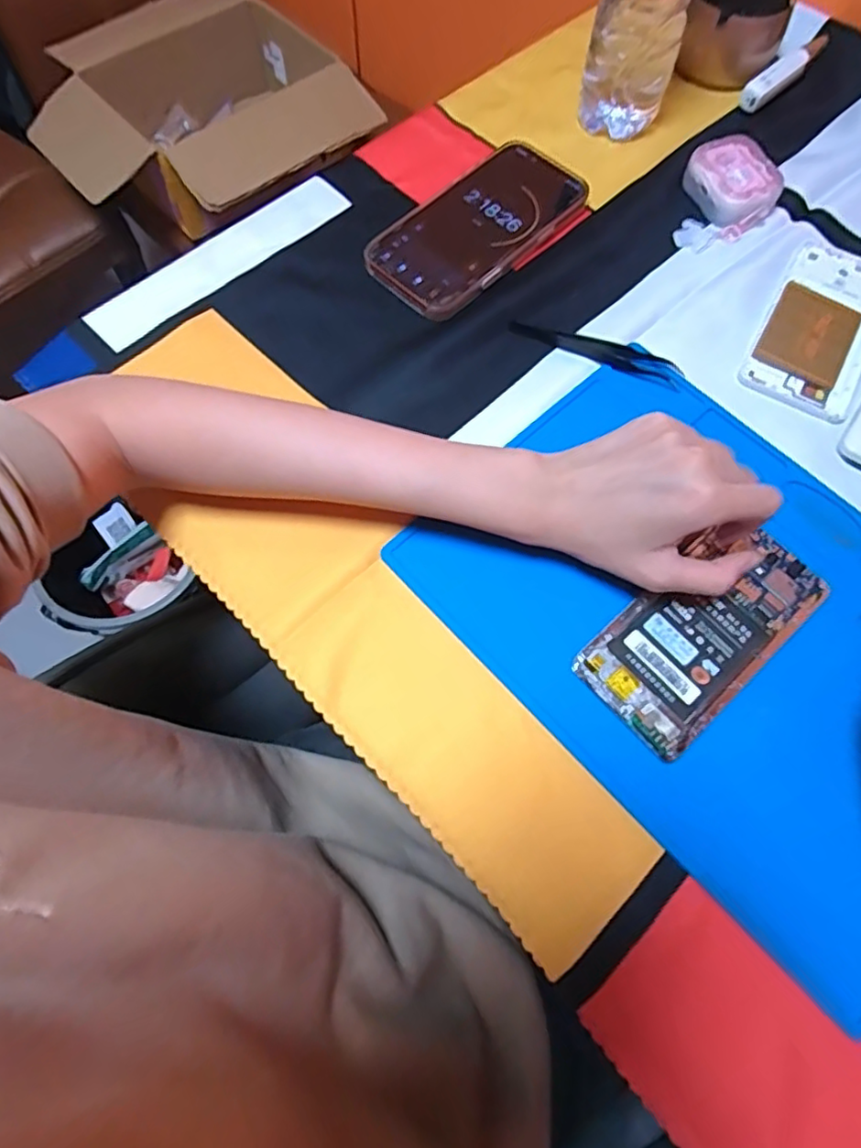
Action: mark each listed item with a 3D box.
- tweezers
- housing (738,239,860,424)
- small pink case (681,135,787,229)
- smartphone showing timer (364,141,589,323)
[{"bbox_3d":[0.109,-0.149,0.403,0.114,0.009,0.018,22,71,8],"label":"tweezers"},{"bbox_3d":[0.268,-0.171,0.413,0.069,0.004,0.151,28,72,10],"label":"housing"},{"bbox_3d":[0.223,-0.287,0.449,0.053,0.025,0.066,-21,71,-7],"label":"small pink case"},{"bbox_3d":[0.036,-0.252,0.440,0.169,0.011,0.084,-42,75,-14],"label":"smartphone showing timer"}]

